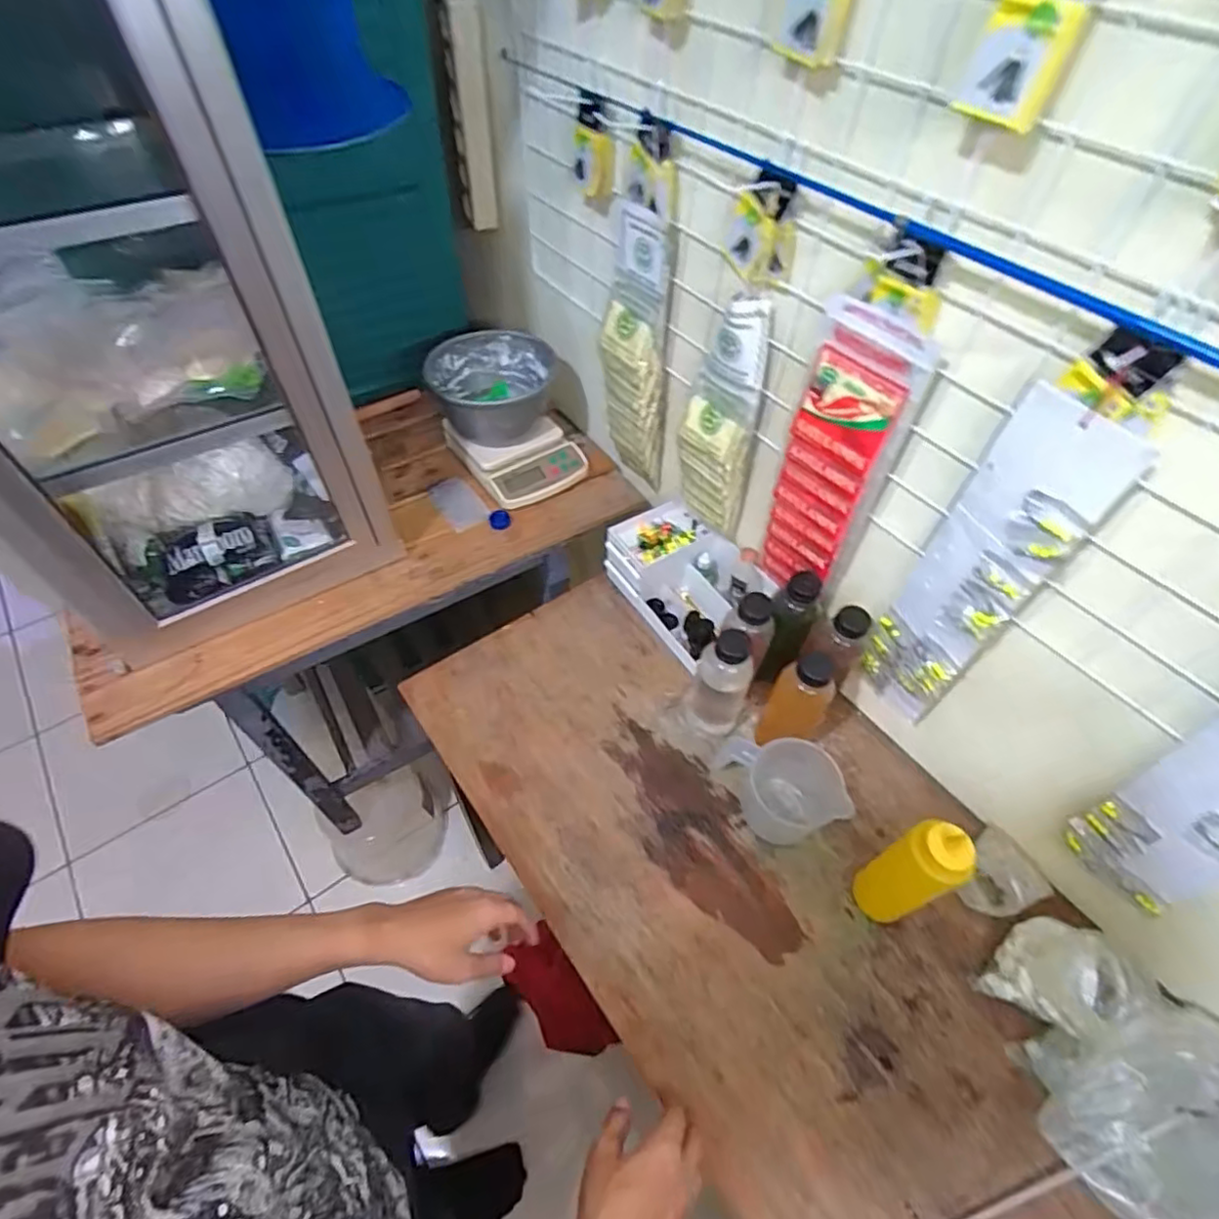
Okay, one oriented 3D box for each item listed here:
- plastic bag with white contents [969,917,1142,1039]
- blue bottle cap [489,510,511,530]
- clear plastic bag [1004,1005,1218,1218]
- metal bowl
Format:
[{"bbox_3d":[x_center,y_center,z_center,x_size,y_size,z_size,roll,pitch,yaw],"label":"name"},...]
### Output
[{"bbox_3d":[0.459,0.378,0.642,0.097,0.080,0.096,39,61,24],"label":"plastic bag with white contents"},{"bbox_3d":[-0.164,-0.135,0.944,0.030,0.018,0.031,1,53,-2],"label":"blue bottle cap"},{"bbox_3d":[0.504,0.464,0.553,0.208,0.123,0.171,1,53,-1],"label":"clear plastic bag"},{"bbox_3d":[-0.177,-0.337,0.980,0.187,0.103,0.187,1,53,-2],"label":"metal bowl"}]

